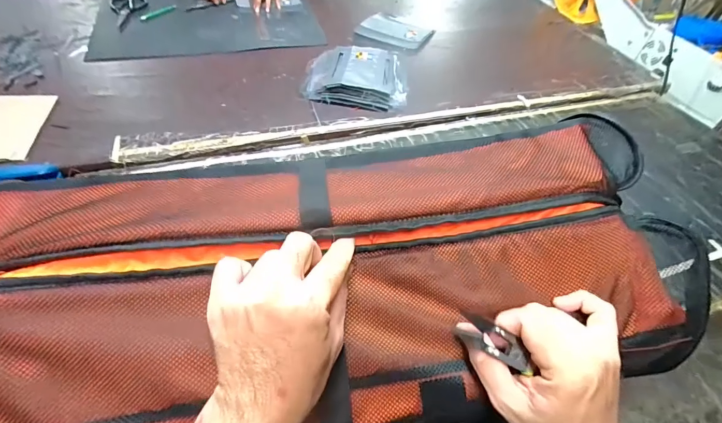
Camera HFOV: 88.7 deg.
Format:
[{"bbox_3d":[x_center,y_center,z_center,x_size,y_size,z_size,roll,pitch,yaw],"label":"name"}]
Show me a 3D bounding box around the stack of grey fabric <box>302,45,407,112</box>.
[{"bbox_3d":[-0.012,-0.380,1.017,0.268,0.031,0.263,5,49,-2],"label":"stack of grey fabric"}]

